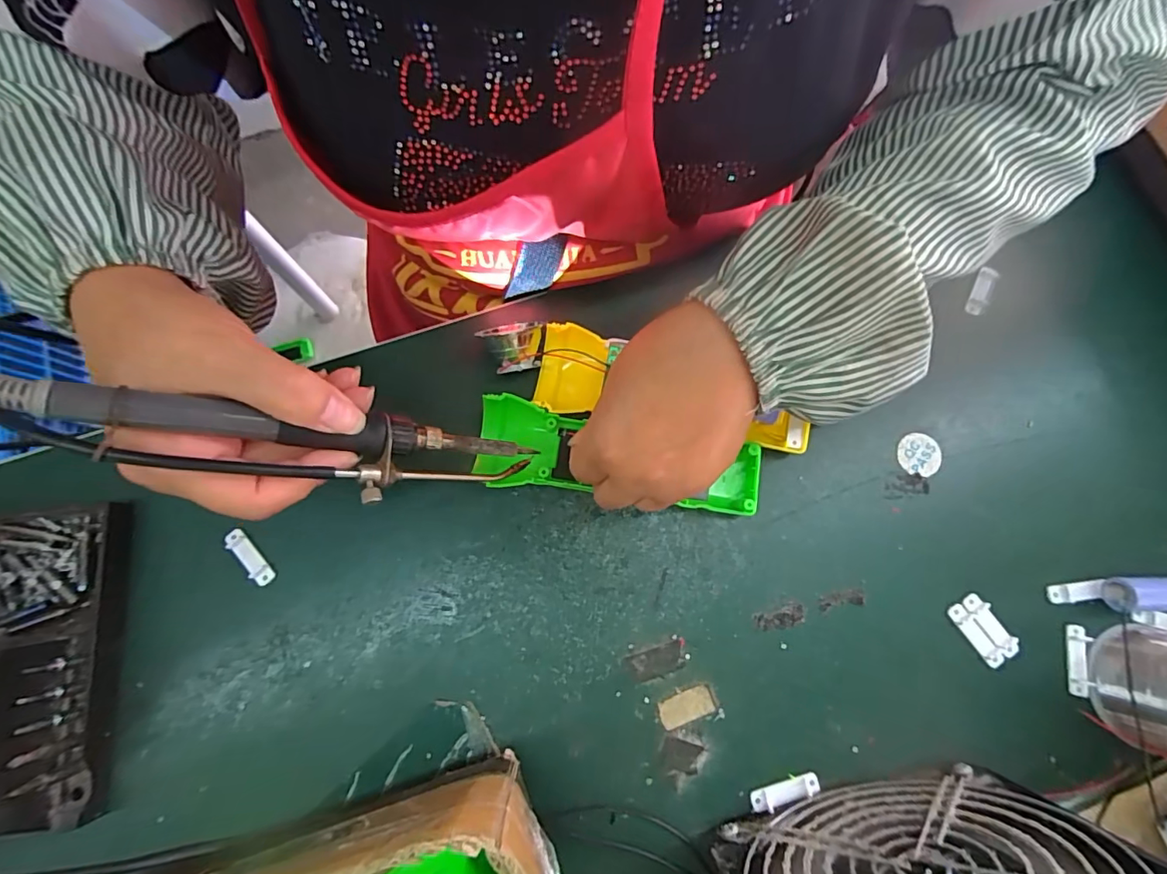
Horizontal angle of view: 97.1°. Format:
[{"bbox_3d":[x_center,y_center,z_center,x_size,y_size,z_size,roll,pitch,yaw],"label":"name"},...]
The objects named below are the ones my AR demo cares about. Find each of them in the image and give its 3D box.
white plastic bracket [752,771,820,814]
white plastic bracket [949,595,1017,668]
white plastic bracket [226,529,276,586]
[{"bbox_3d":[0.106,0.186,0.270,0.036,0.006,0.009,-15,78,-5],"label":"white plastic bracket"},{"bbox_3d":[0.228,0.109,0.293,0.020,0.006,0.037,-33,80,-8],"label":"white plastic bracket"},{"bbox_3d":[-0.190,0.068,0.293,0.037,0.005,0.011,43,80,7],"label":"white plastic bracket"}]

